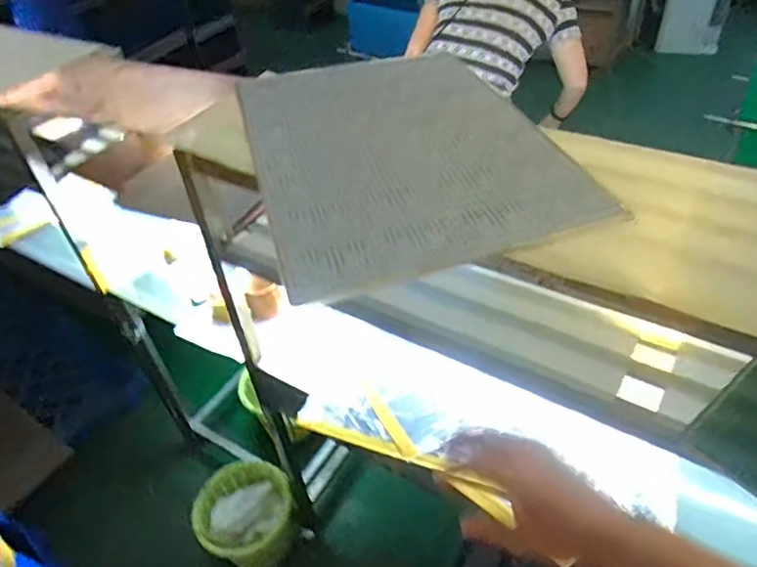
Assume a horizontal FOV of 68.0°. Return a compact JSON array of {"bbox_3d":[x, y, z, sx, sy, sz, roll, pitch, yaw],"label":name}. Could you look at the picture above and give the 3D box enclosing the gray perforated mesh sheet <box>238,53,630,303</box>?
[{"bbox_3d":[0.016,-0.228,0.851,0.402,0.014,0.604,-14,44,-9],"label":"gray perforated mesh sheet"}]

